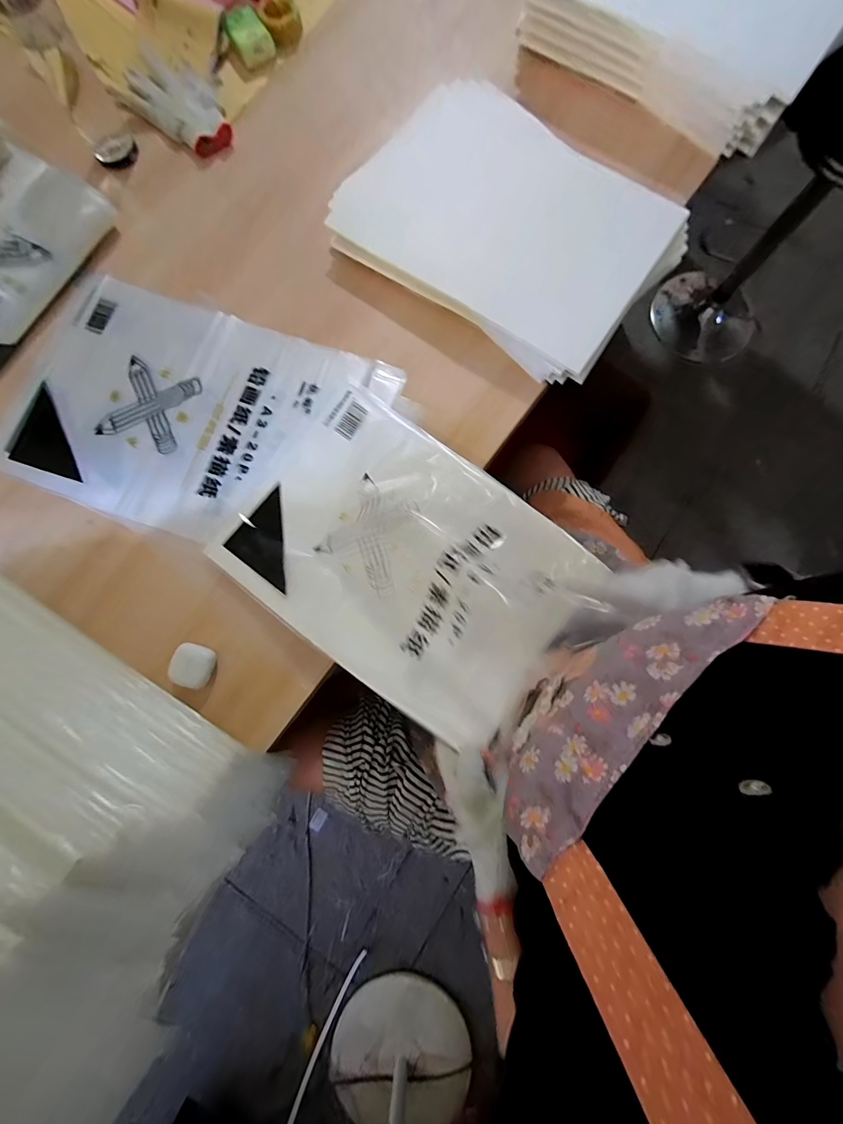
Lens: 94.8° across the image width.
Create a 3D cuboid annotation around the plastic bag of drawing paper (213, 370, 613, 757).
[{"bbox_3d":[-0.037,-0.018,0.452,0.411,0.052,0.295,37,88,21],"label":"plastic bag of drawing paper"}]

